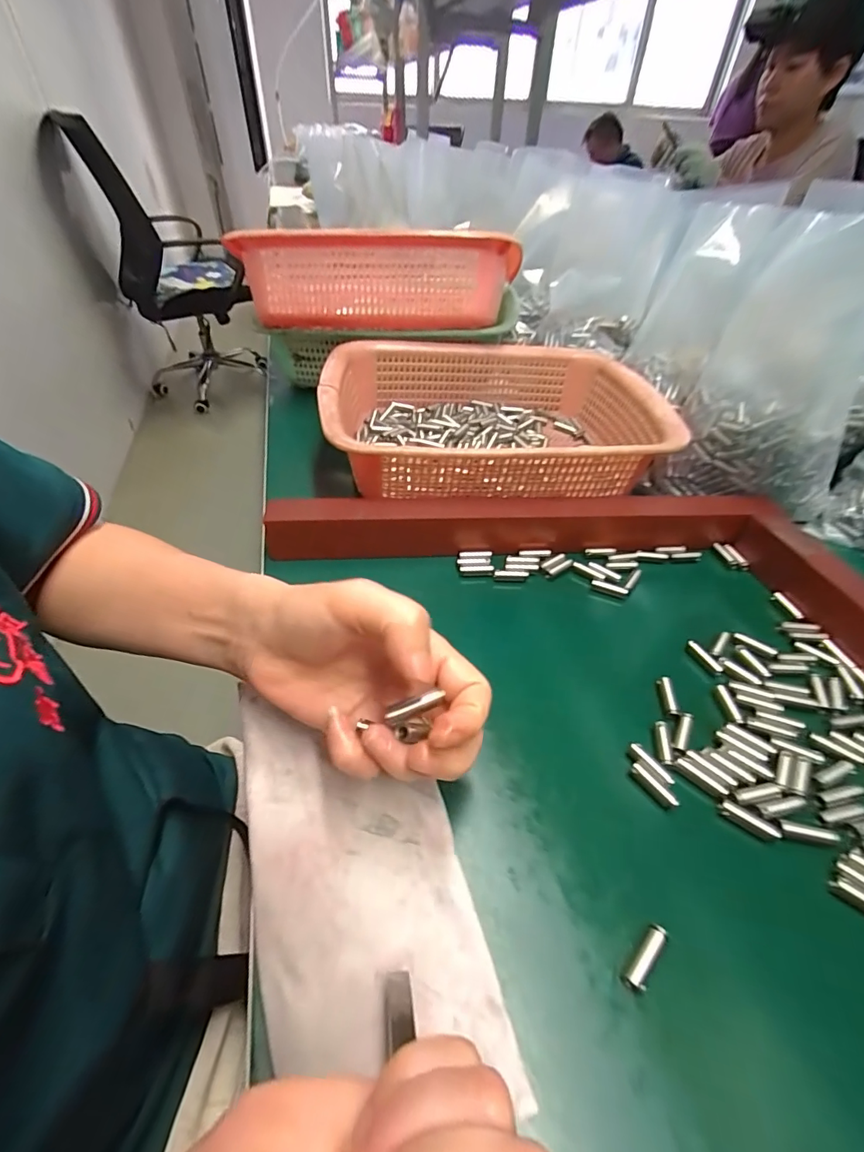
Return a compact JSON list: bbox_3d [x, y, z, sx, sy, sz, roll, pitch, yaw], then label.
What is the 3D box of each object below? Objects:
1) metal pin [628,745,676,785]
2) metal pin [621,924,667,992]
[{"bbox_3d":[0.114,0.098,0.238,0.007,0.004,0.024,-25,52,-24],"label":"metal pin"},{"bbox_3d":[0.085,0.152,0.182,0.026,0.008,0.007,-33,55,-29],"label":"metal pin"}]

